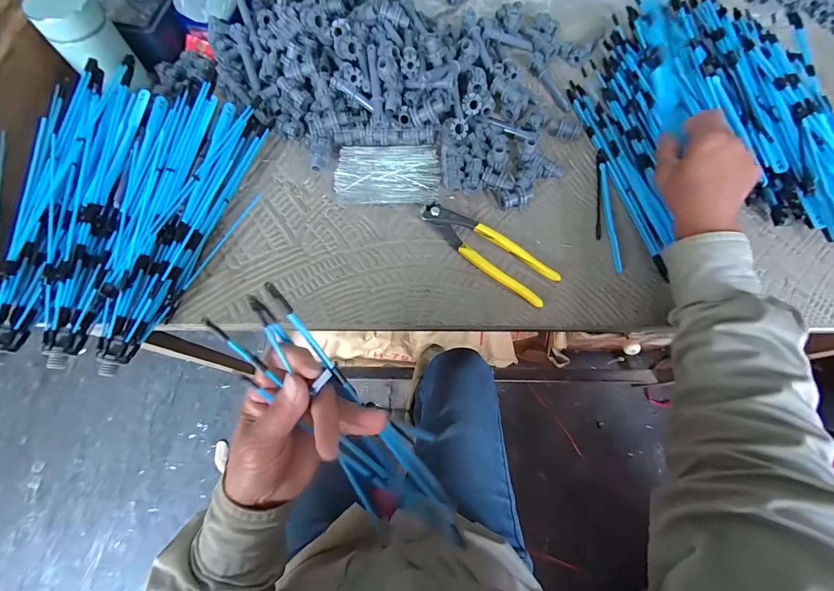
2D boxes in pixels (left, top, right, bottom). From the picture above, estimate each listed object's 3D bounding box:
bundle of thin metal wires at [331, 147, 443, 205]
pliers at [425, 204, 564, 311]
[{"bbox_3d":[-0.035,-0.147,0.442,0.122,0.008,0.075,0,71,-1],"label":"bundle of thin metal wires"},{"bbox_3d":[0.077,-0.051,0.408,0.165,0.015,0.045,36,74,11],"label":"pliers"}]

